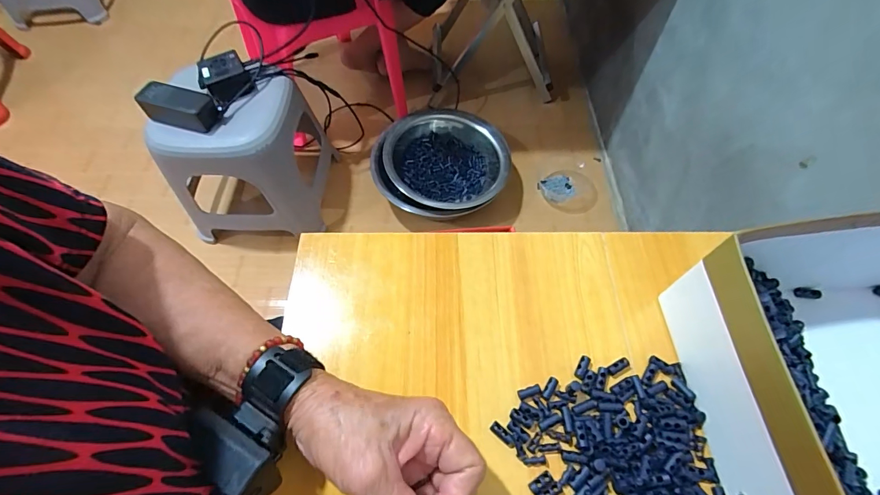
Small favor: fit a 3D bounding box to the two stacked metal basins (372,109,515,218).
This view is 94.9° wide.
[{"bbox_3d":[0.008,-0.183,0.983,0.313,0.132,0.291,-1,61,1],"label":"two stacked metal basins"}]

